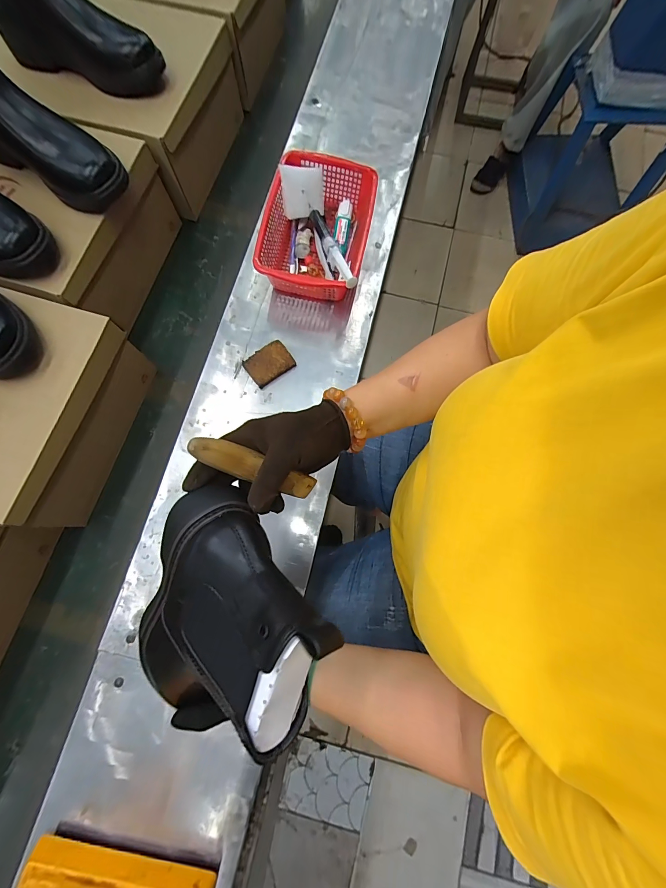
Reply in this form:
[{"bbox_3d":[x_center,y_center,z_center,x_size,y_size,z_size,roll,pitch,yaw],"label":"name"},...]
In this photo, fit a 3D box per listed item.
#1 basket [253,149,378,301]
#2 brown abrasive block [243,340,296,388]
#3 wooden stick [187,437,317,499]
[{"bbox_3d":[-0.023,-0.324,0.533,0.154,0.085,0.220,11,74,3],"label":"basket"},{"bbox_3d":[-0.093,-0.119,0.510,0.066,0.021,0.048,-35,77,-10],"label":"brown abrasive block"},{"bbox_3d":[-0.063,0.023,0.302,0.013,0.132,0.020,0,69,41],"label":"wooden stick"}]

